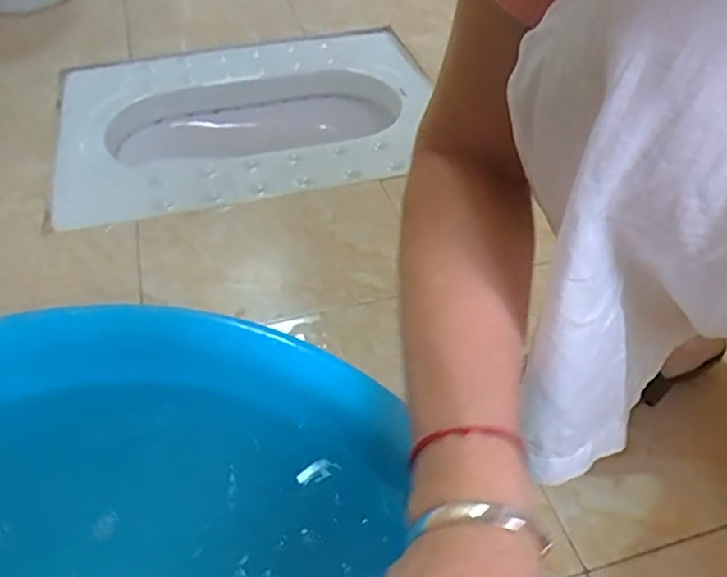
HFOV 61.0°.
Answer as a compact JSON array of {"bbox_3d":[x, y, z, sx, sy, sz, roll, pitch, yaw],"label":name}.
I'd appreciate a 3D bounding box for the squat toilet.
[{"bbox_3d":[-0.158,-0.248,0.960,0.581,0.146,0.409,-16,48,-15],"label":"squat toilet"}]

